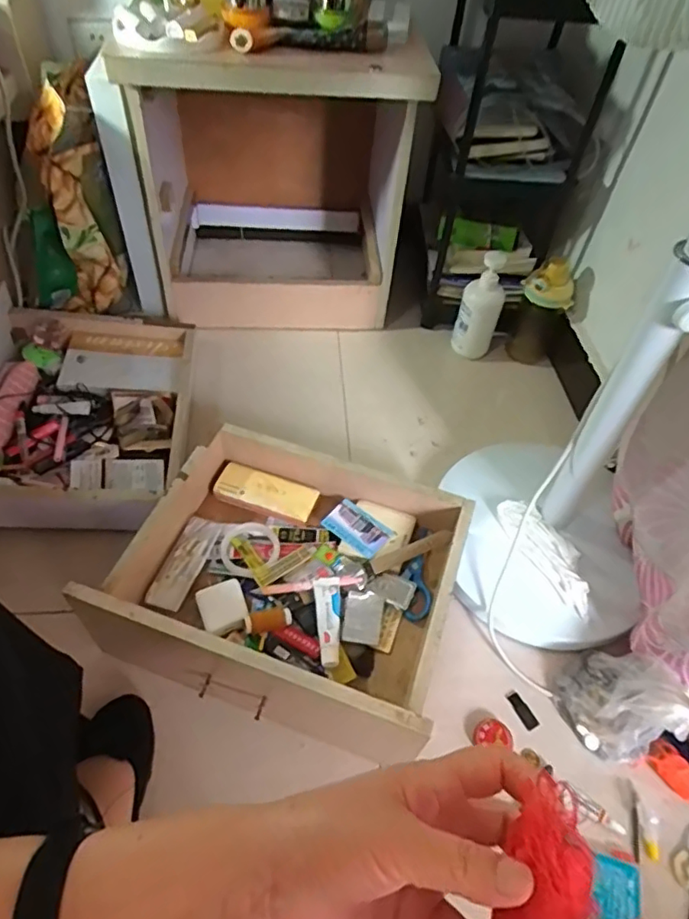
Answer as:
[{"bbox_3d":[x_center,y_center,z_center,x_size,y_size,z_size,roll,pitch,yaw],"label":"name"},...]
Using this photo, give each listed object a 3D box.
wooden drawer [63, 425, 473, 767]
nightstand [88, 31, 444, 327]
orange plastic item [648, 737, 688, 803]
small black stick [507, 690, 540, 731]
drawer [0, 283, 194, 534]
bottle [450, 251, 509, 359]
[{"bbox_3d":[-0.056,0.119,0.716,0.366,0.134,0.326,18,51,9],"label":"wooden drawer"},{"bbox_3d":[-0.145,-0.508,1.089,0.489,0.500,0.347,2,51,-4],"label":"nightstand"},{"bbox_3d":[0.376,0.356,0.665,0.030,0.025,0.066,-27,58,-25],"label":"orange plastic item"},{"bbox_3d":[0.217,0.307,0.712,0.016,0.004,0.046,-20,55,-20],"label":"small black stick"},{"bbox_3d":[-0.401,-0.090,0.868,0.314,0.124,0.398,-1,51,-7],"label":"drawer"},{"bbox_3d":[0.250,-0.275,1.073,0.073,0.195,0.063,19,52,10],"label":"bottle"}]

